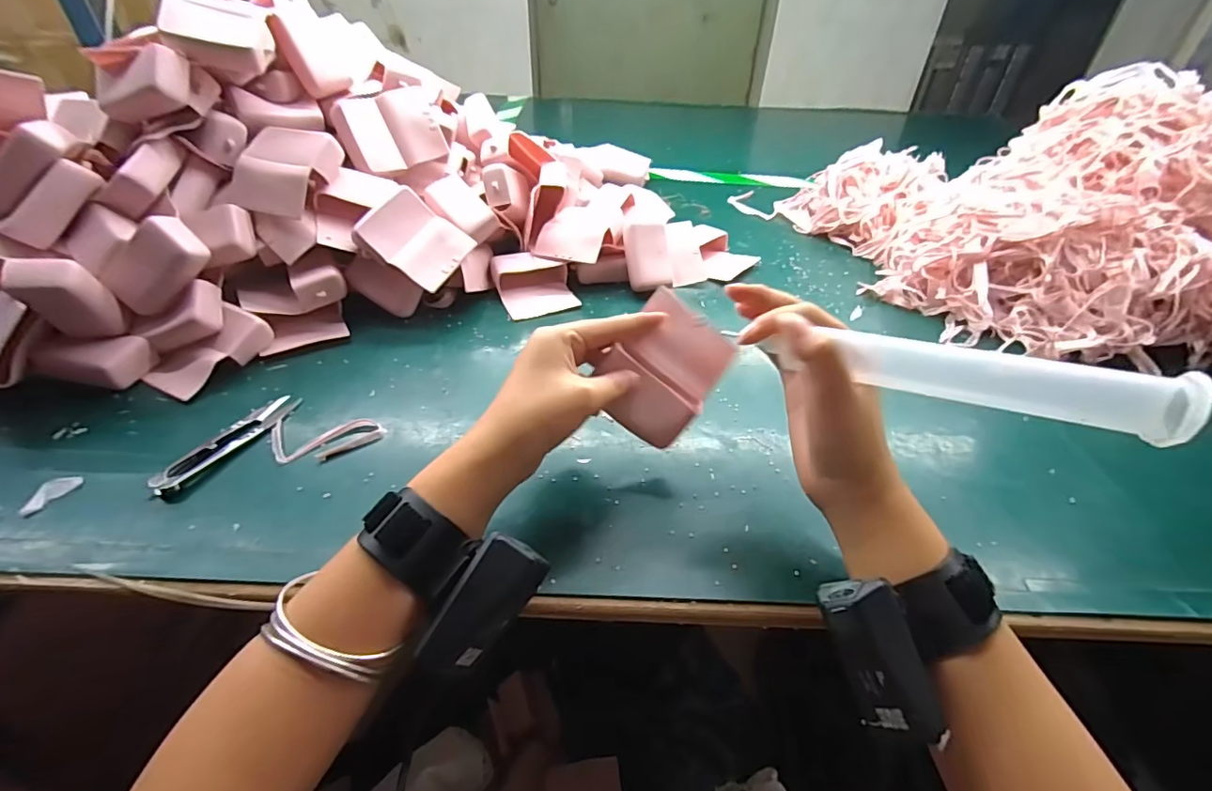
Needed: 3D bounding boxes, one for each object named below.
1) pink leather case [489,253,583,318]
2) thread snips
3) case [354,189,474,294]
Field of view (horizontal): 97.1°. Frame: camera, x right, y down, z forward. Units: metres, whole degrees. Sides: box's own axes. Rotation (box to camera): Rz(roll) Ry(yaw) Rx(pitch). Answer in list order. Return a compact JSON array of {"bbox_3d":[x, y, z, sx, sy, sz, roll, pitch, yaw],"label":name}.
[{"bbox_3d":[-0.072,-0.114,0.543,0.075,0.032,0.070,-11,44,-15],"label":"pink leather case"},{"bbox_3d":[-0.268,0.030,0.381,0.024,0.012,0.106,21,45,19],"label":"thread snips"},{"bbox_3d":[-0.177,-0.140,0.497,0.084,0.028,0.072,39,62,-10],"label":"case"}]

